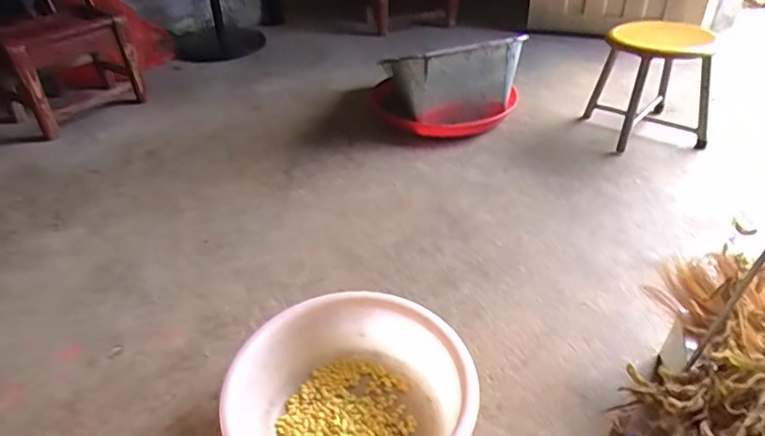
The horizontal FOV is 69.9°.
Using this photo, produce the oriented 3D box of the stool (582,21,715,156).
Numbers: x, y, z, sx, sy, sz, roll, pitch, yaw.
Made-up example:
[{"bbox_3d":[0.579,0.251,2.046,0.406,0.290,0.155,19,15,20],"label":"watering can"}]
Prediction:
[{"bbox_3d":[0.749,-0.371,1.500,0.263,0.282,0.243,-10,38,-8],"label":"stool"}]

